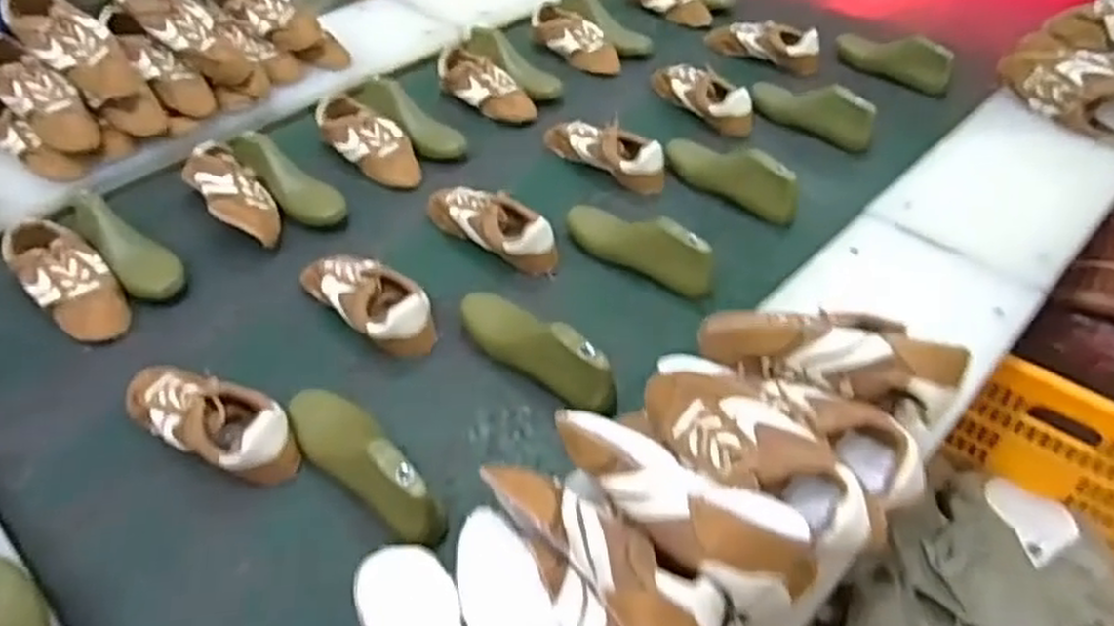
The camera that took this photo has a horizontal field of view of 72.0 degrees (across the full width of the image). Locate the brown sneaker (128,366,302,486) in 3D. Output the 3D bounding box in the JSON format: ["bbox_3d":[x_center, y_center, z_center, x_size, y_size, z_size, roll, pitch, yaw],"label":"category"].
[{"bbox_3d":[-0.368,0.110,0.811,0.215,0.068,0.086,25,50,22],"label":"brown sneaker"}]

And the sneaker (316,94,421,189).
[{"bbox_3d":[-0.299,-0.273,1.210,0.097,0.070,0.226,-28,52,-25],"label":"sneaker"}]

